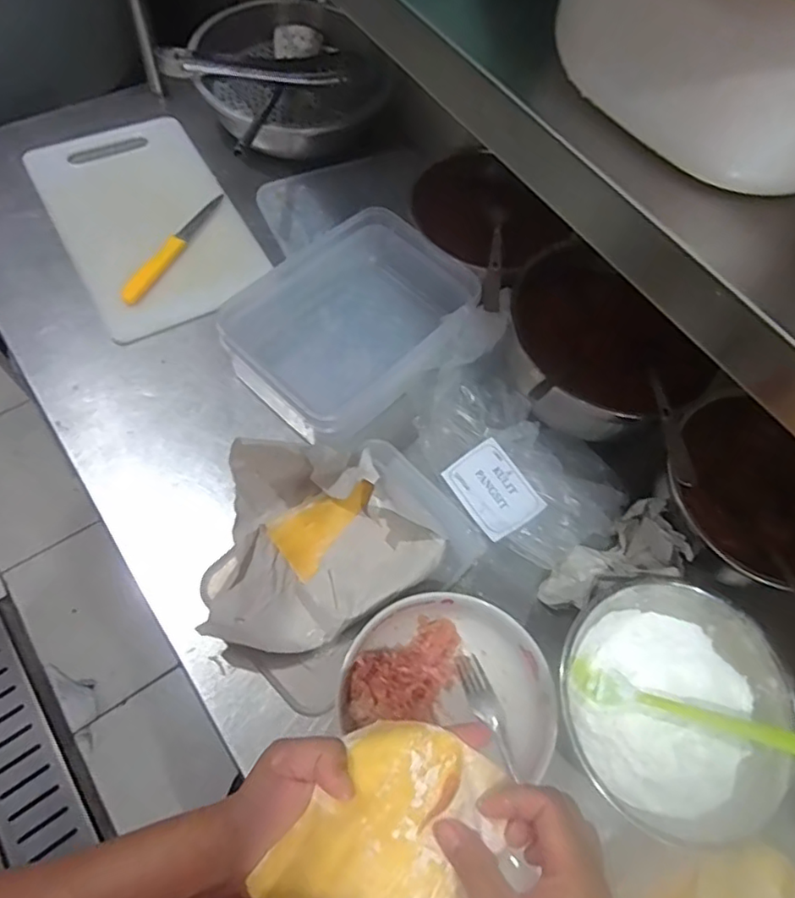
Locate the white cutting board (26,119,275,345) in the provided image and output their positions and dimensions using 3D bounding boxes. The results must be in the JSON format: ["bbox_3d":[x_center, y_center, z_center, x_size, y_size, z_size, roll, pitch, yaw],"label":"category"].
[{"bbox_3d":[-0.300,-0.280,0.709,0.198,0.021,0.313,-28,72,-19],"label":"white cutting board"}]

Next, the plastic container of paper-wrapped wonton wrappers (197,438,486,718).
[{"bbox_3d":[-0.067,0.074,0.526,0.232,0.077,0.211,-39,74,-22],"label":"plastic container of paper-wrapped wonton wrappers"}]

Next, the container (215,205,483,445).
[{"bbox_3d":[-0.047,-0.134,0.623,0.241,0.072,0.182,-39,73,-21],"label":"container"}]

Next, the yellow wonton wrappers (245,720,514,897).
[{"bbox_3d":[-0.001,0.209,0.319,0.096,0.028,0.114,32,70,11],"label":"yellow wonton wrappers"}]

